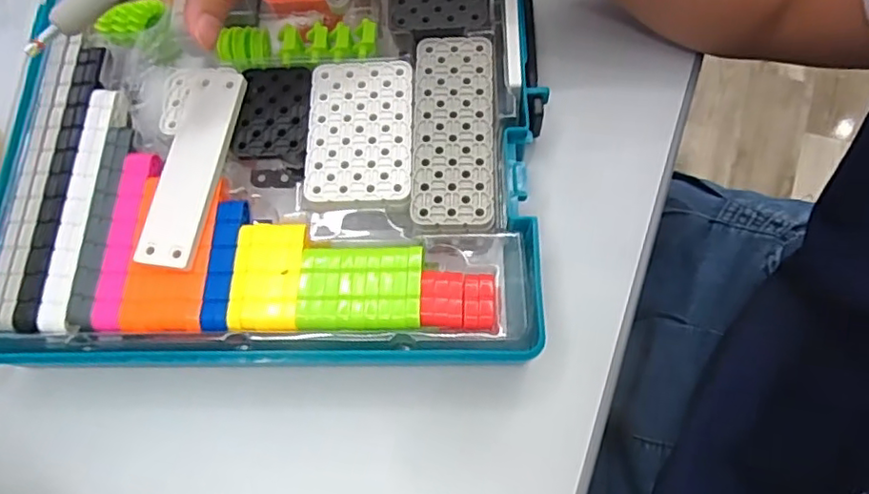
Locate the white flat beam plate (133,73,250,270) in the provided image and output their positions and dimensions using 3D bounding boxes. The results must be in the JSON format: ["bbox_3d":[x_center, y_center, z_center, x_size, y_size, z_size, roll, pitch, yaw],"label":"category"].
[{"bbox_3d":[-0.116,-0.040,0.281,0.030,0.007,0.103,6,71,8],"label":"white flat beam plate"}]

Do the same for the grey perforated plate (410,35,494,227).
[{"bbox_3d":[0.009,-0.059,0.282,0.038,0.004,0.101,0,71,5],"label":"grey perforated plate"}]

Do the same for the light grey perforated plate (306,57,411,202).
[{"bbox_3d":[-0.036,-0.058,0.285,0.050,0.004,0.074,-2,70,5],"label":"light grey perforated plate"}]

